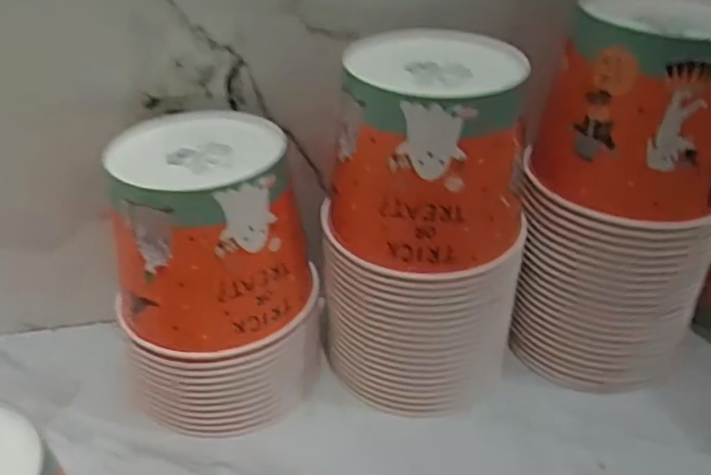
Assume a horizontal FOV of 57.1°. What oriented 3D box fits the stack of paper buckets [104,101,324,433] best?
[{"bbox_3d":[-0.107,0.029,0.527,0.150,0.211,0.138,-2,34,-3],"label":"stack of paper buckets"}]

